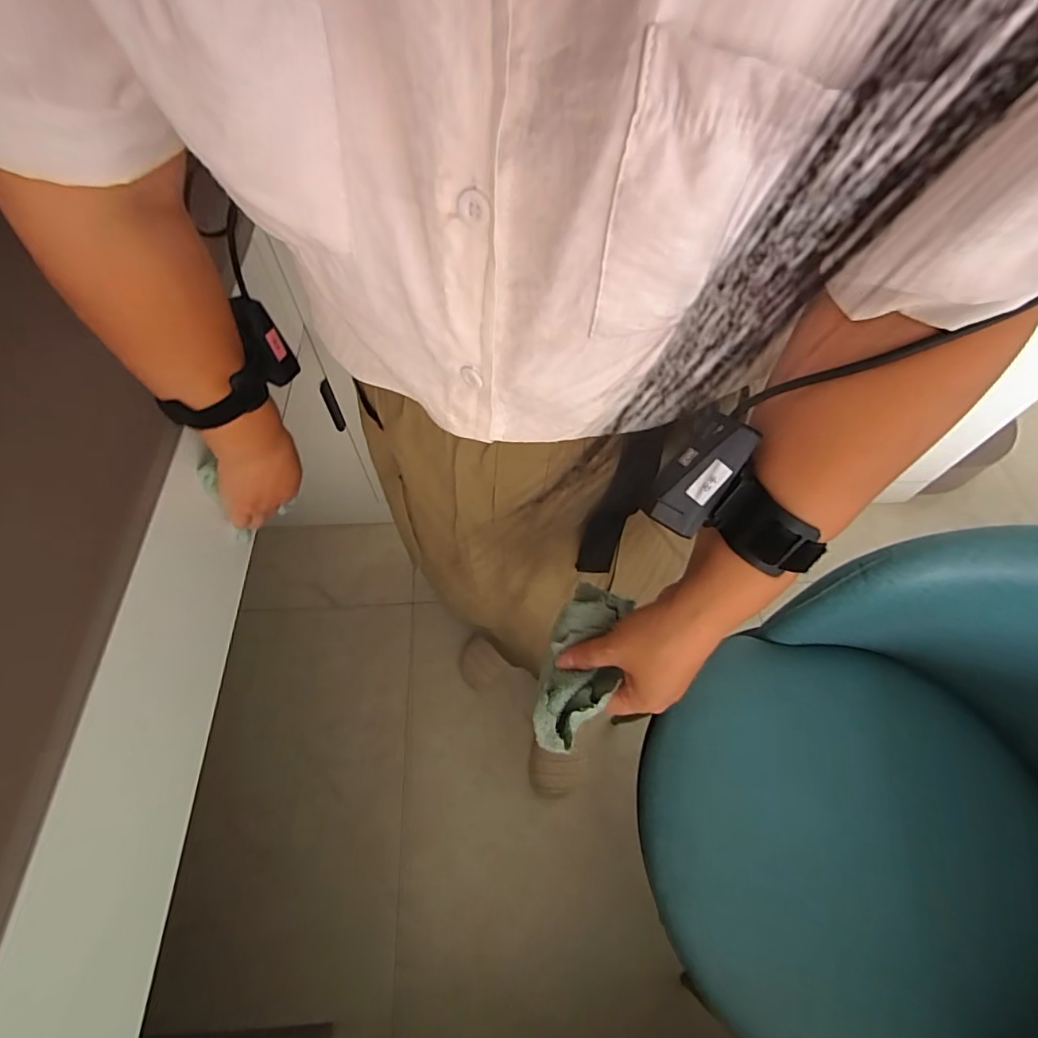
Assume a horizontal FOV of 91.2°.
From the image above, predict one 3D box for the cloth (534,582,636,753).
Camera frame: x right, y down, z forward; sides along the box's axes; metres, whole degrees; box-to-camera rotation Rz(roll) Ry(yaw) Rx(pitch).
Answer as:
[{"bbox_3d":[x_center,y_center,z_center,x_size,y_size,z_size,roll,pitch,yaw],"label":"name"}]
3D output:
[{"bbox_3d":[0.046,0.103,0.372,0.050,0.038,0.126,15,63,11],"label":"cloth"}]

